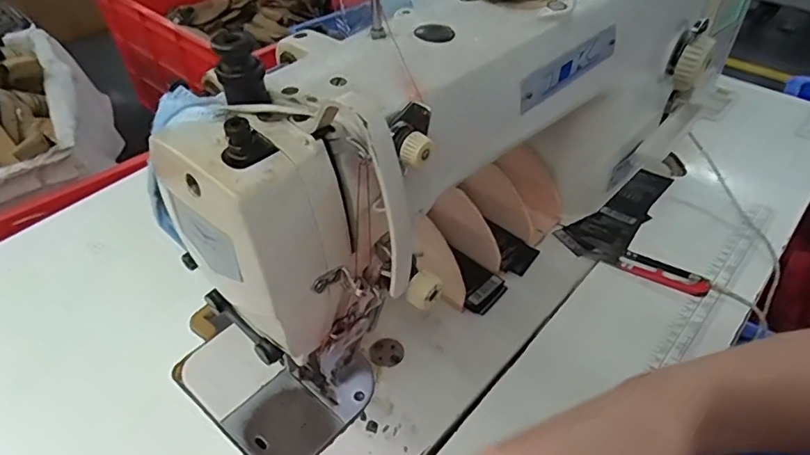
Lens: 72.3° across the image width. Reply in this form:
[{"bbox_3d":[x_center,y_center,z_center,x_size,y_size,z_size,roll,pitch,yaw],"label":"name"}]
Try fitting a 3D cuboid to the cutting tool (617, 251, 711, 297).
[{"bbox_3d":[0.207,0.036,0.444,0.067,0.013,0.020,24,49,24],"label":"cutting tool"}]

